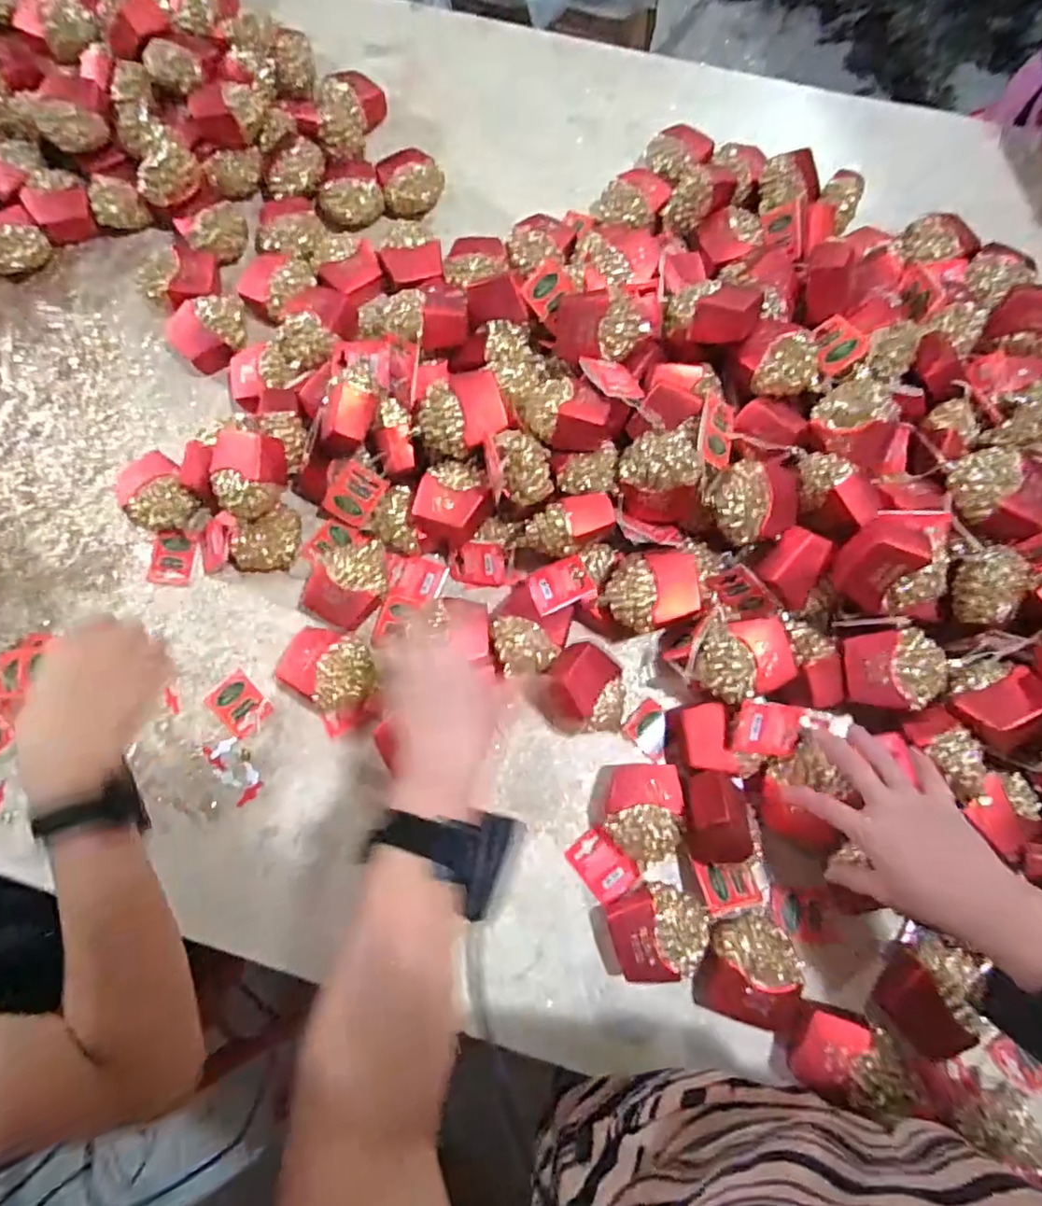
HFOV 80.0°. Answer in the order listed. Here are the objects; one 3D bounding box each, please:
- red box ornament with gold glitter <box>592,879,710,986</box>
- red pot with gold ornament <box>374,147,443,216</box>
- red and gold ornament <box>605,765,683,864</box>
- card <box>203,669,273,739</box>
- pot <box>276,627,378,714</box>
[{"bbox_3d":[0.114,0.286,0.544,0.094,0.041,0.074,-13,75,-3],"label":"red box ornament with gold glitter"},{"bbox_3d":[-0.133,-0.516,0.767,0.076,0.053,0.079,-17,75,-3],"label":"red pot with gold ornament"},{"bbox_3d":[0.111,0.190,0.570,0.065,0.043,0.081,3,75,2],"label":"red and gold ornament"},{"bbox_3d":[-0.278,0.100,0.615,0.044,0.007,0.057,-44,78,-10],"label":"card"},{"bbox_3d":[-0.182,0.065,0.598,0.087,0.044,0.069,31,78,9],"label":"pot"}]

